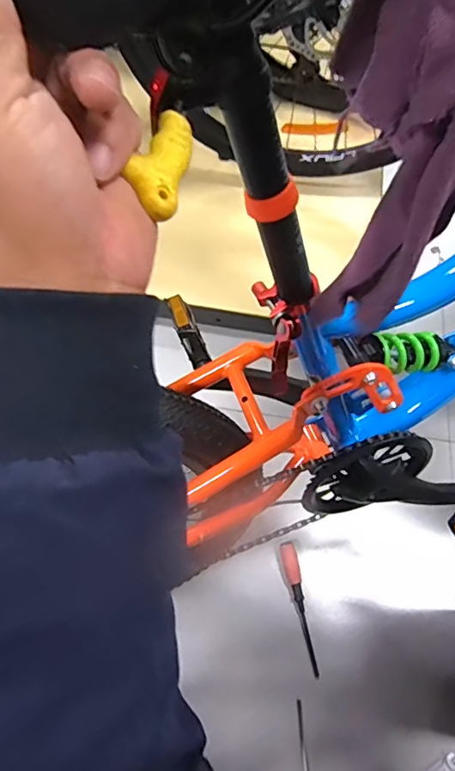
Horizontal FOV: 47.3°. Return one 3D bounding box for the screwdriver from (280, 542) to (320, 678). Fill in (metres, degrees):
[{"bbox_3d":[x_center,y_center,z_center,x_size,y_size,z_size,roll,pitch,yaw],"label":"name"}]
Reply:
[{"bbox_3d":[0.118,0.357,0.839,0.024,0.022,0.202,-9,67,-6],"label":"screwdriver"}]

